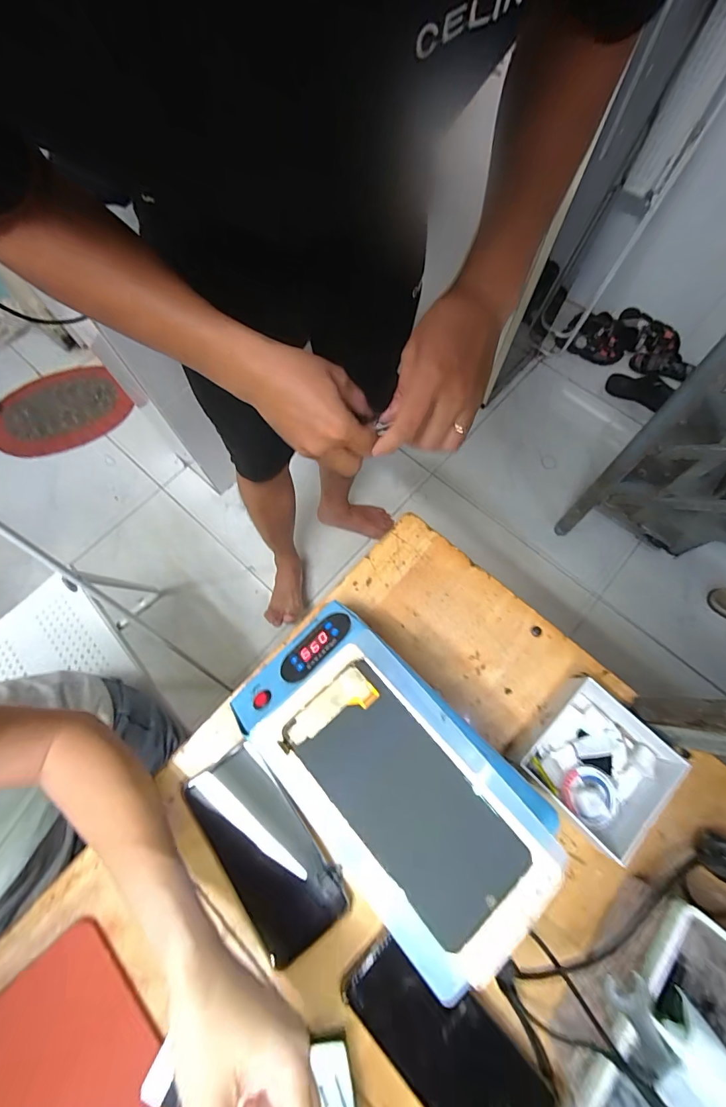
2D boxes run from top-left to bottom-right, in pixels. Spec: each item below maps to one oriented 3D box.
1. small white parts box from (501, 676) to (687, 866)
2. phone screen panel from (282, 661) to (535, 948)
[{"bbox_3d":[0.209,0.188,0.372,0.105,0.048,0.107,-41,75,-12],"label":"small white parts box"},{"bbox_3d":[0.024,0.150,0.258,0.071,0.008,0.157,-42,74,-12],"label":"phone screen panel"}]

